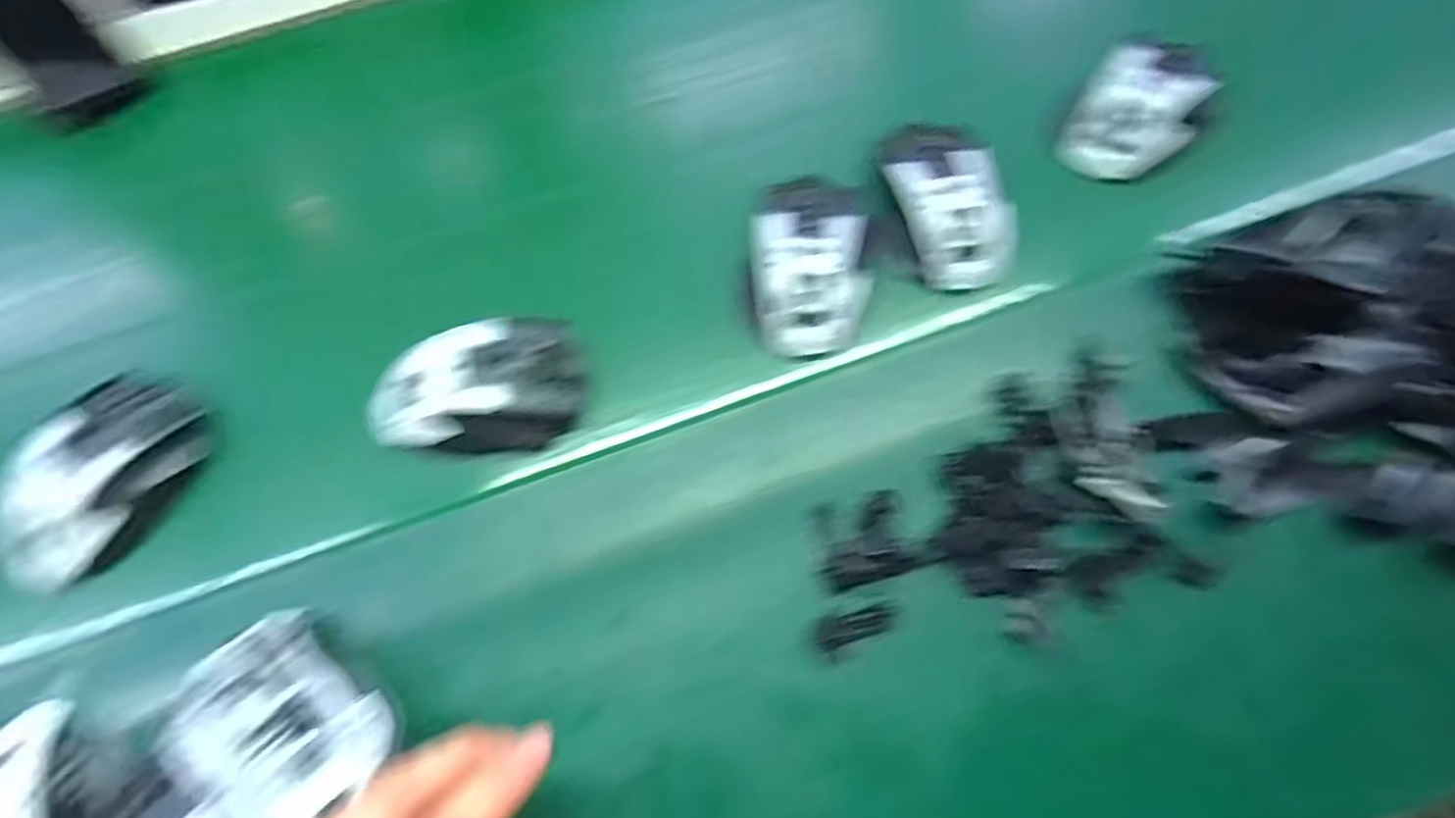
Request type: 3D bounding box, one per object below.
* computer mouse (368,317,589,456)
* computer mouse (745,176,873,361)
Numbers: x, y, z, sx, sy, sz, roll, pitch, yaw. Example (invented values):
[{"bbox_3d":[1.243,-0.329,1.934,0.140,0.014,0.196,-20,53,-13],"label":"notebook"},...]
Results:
[{"bbox_3d":[-0.141,-0.012,0.413,0.119,0.036,0.068,-11,68,-4],"label":"computer mouse"},{"bbox_3d":[0.047,-0.089,0.435,0.067,0.043,0.106,0,68,1],"label":"computer mouse"}]

